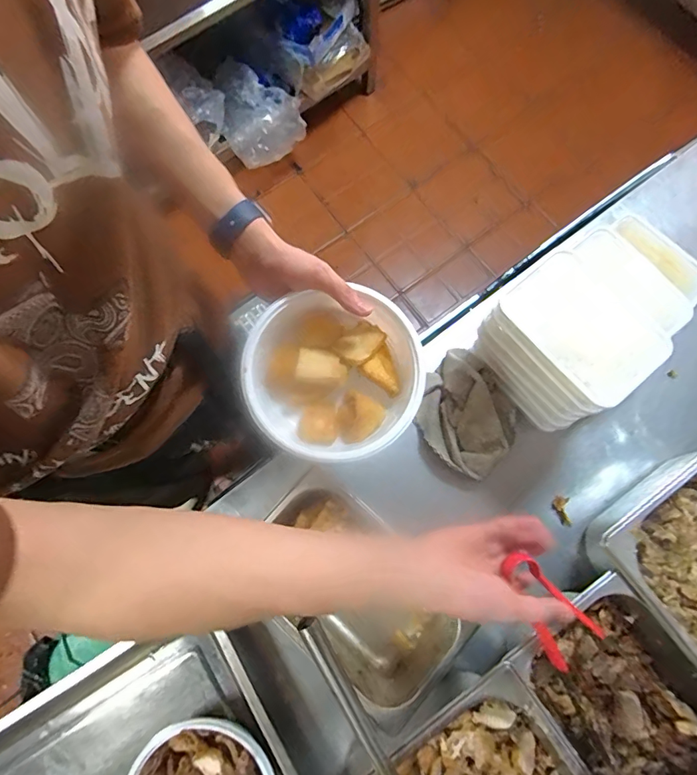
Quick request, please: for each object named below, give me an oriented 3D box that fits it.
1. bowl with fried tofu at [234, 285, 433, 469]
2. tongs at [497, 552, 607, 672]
[{"bbox_3d":[-0.012,-0.010,0.455,0.165,0.066,0.158,0,76,0],"label":"bowl with fried tofu"},{"bbox_3d":[0.190,0.218,0.446,0.109,0.017,0.064,50,120,11],"label":"tongs"}]

